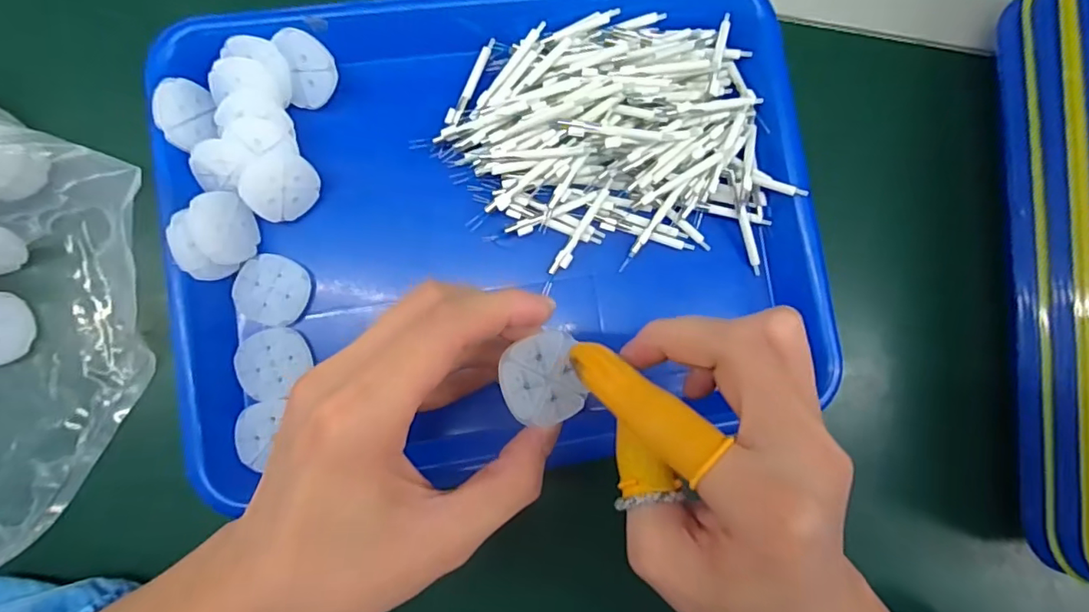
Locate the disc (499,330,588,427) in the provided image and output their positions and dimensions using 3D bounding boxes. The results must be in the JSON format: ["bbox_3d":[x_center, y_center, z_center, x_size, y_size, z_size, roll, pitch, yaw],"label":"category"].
[{"bbox_3d":[-0.001,0.029,0.213,0.031,0.004,0.035,-11,90,-19],"label":"disc"}]

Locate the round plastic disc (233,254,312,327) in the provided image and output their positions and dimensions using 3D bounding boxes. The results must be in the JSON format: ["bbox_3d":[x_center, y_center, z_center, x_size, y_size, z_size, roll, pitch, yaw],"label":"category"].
[{"bbox_3d":[-0.140,-0.008,0.280,0.034,0.006,0.035,0,86,-6],"label":"round plastic disc"}]

